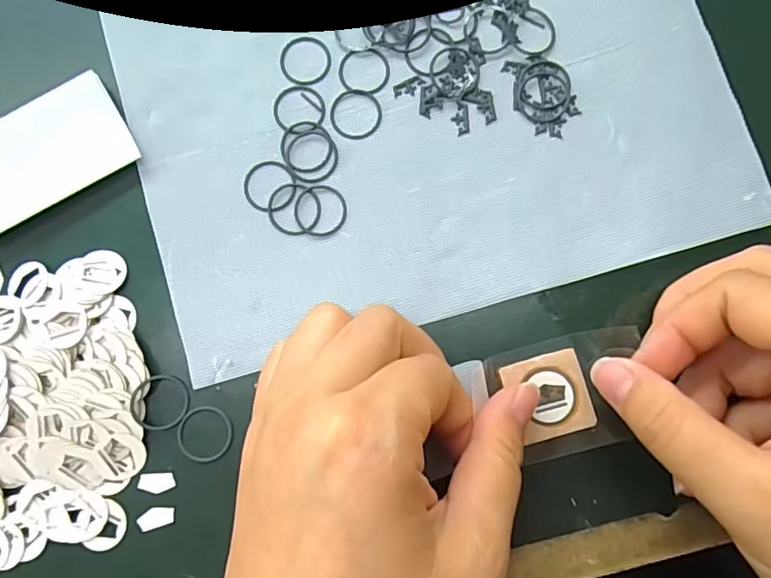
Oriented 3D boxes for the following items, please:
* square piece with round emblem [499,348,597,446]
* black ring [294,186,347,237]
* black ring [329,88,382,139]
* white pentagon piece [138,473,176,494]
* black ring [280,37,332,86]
[{"bbox_3d":[0.060,0.039,0.193,0.028,0.004,0.029,-17,84,-1],"label":"square piece with round emblem"},{"bbox_3d":[-0.026,-0.031,0.207,0.020,0.004,0.021,0,84,1],"label":"black ring"},{"bbox_3d":[-0.012,-0.071,0.212,0.020,0.004,0.021,0,84,1],"label":"black ring"},{"bbox_3d":[-0.085,0.072,0.197,0.013,0.004,0.007,2,77,-11],"label":"white pentagon piece"},{"bbox_3d":[-0.033,-0.094,0.215,0.020,0.004,0.021,0,84,1],"label":"black ring"}]

